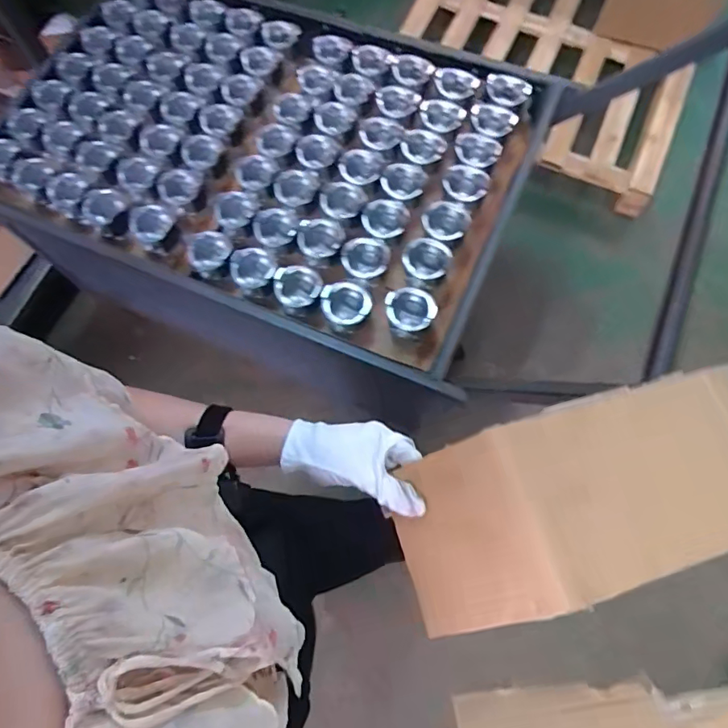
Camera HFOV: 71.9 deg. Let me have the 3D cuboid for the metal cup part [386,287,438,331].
[{"bbox_3d":[0.087,-0.100,0.920,0.091,0.052,0.085,0,71,1],"label":"metal cup part"}]

